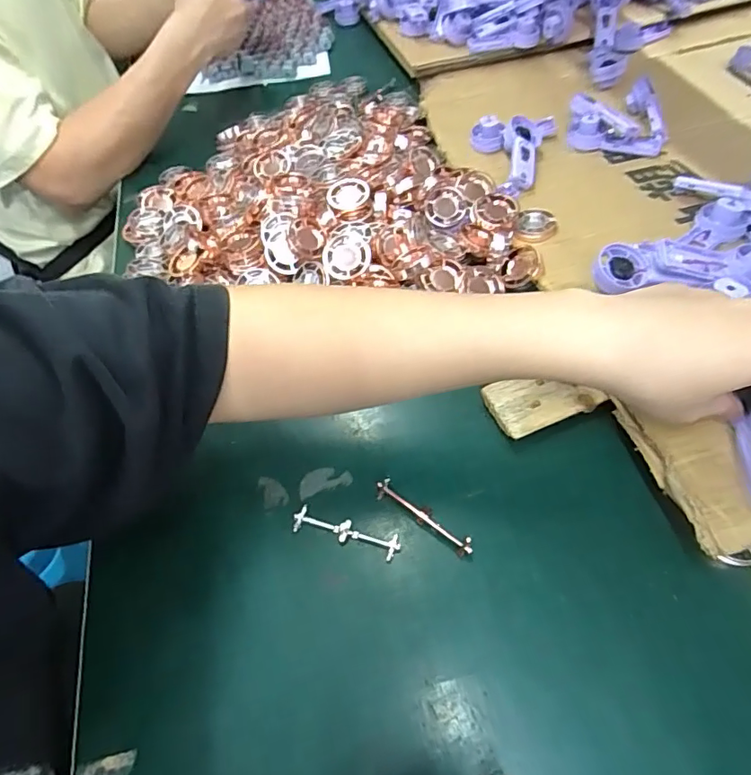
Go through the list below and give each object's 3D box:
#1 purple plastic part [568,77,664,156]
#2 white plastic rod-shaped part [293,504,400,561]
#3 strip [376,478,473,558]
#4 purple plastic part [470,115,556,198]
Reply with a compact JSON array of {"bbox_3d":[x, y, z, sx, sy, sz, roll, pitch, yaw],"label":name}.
[{"bbox_3d":[0.261,-0.291,0.557,0.096,0.037,0.091,10,55,12],"label":"purple plastic part"},{"bbox_3d":[-0.020,0.094,0.332,0.071,0.004,0.016,13,55,14],"label":"white plastic rod-shaped part"},{"bbox_3d":[0.032,0.081,0.330,0.071,0.011,0.015,30,61,24],"label":"strip"},{"bbox_3d":[0.138,-0.250,0.537,0.082,0.034,0.144,13,55,14],"label":"purple plastic part"}]

